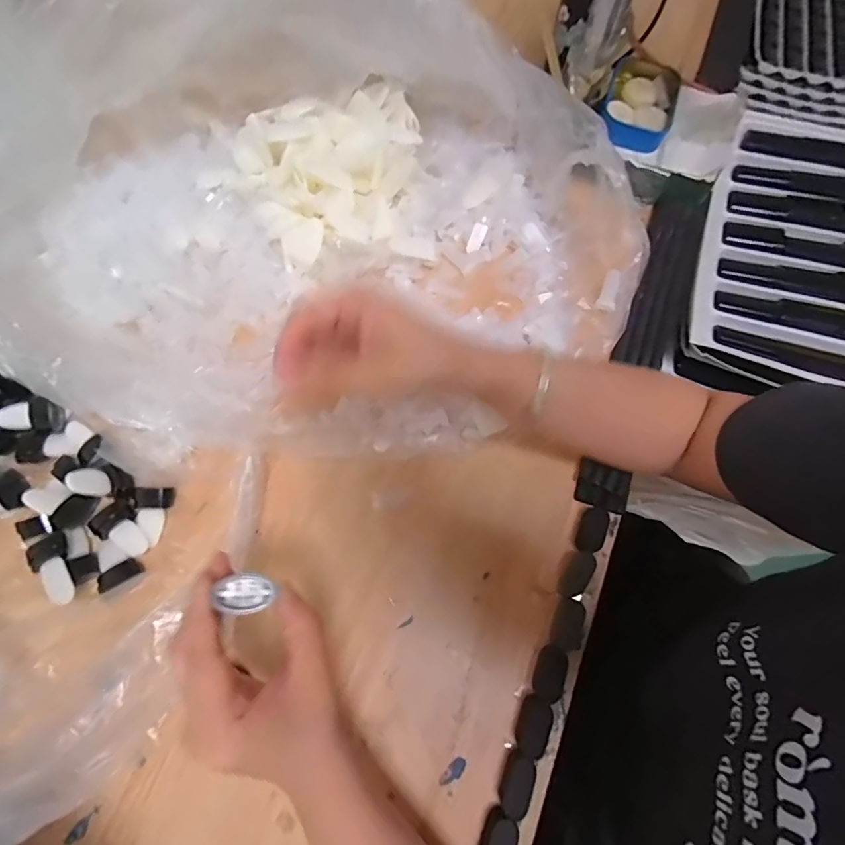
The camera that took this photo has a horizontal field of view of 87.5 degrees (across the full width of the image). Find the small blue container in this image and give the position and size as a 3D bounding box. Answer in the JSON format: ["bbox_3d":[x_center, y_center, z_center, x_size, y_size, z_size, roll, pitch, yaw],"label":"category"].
[{"bbox_3d":[0.217,-0.318,0.444,0.068,0.031,0.090,21,72,6],"label":"small blue container"}]

